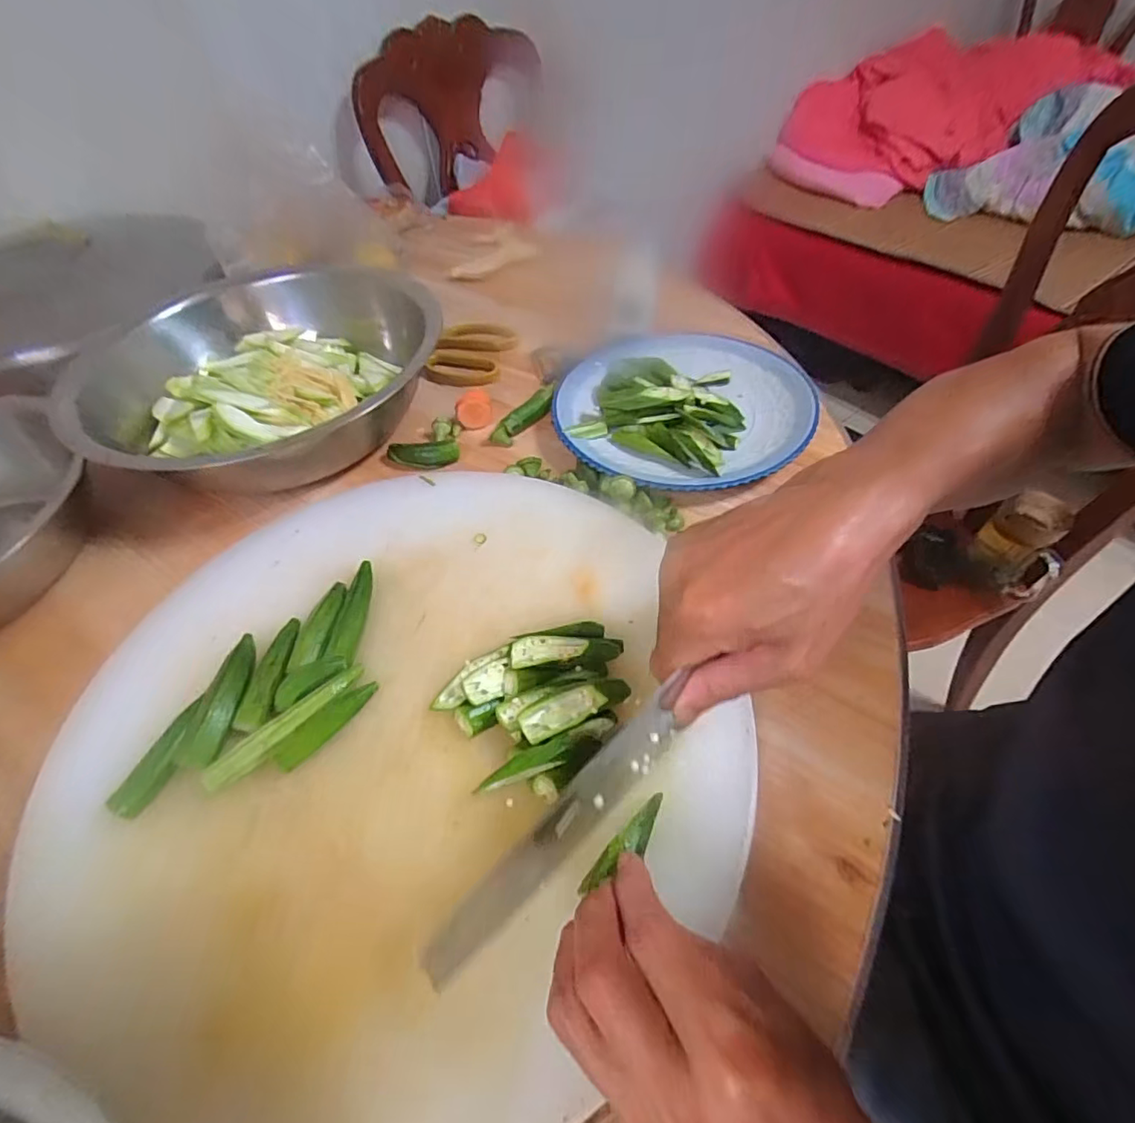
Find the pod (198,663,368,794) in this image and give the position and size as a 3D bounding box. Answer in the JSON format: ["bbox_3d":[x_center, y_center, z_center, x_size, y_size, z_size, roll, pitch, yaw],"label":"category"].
[{"bbox_3d":[-0.164,0.098,0.336,0.098,0.013,0.016,-38,58,-25],"label":"pod"}]

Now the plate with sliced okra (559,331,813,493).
[{"bbox_3d":[0.108,-0.148,0.535,0.228,0.043,0.227,-2,50,2],"label":"plate with sliced okra"}]

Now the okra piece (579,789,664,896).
[{"bbox_3d":[0.030,0.141,0.282,0.061,0.011,0.014,-31,55,-30],"label":"okra piece"}]

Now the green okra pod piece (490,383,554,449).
[{"bbox_3d":[-0.042,-0.142,0.553,0.015,0.025,0.084,34,60,27],"label":"green okra pod piece"}]

